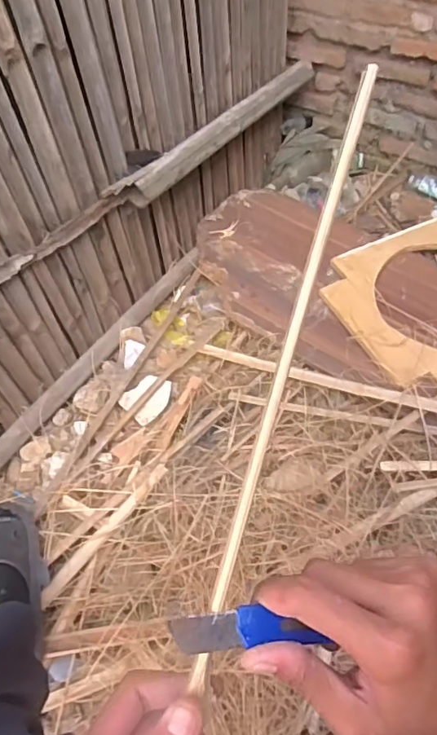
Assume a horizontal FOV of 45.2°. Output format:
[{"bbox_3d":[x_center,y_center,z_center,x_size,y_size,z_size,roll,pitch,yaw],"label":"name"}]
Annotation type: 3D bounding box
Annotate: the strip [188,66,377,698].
[{"bbox_3d":[0.032,0.005,0.272,0.010,0.005,0.326,16,89,15],"label":"strip"}]

